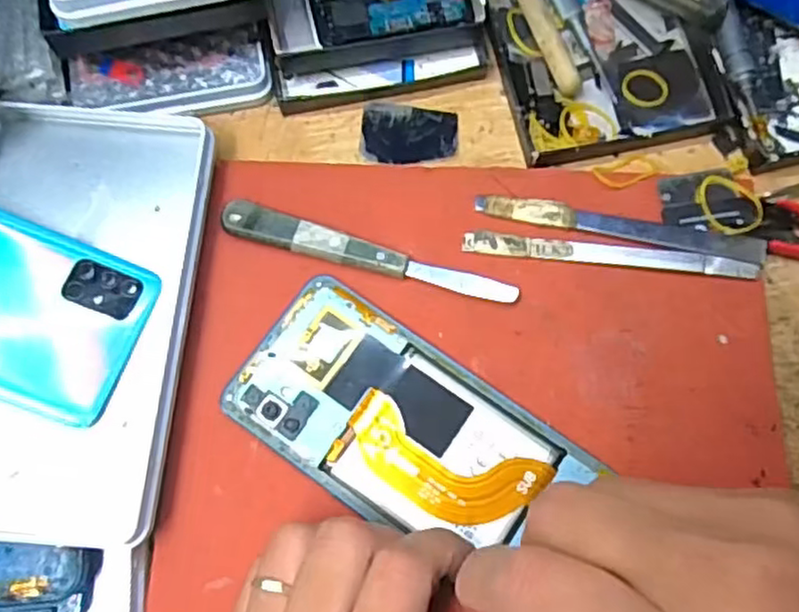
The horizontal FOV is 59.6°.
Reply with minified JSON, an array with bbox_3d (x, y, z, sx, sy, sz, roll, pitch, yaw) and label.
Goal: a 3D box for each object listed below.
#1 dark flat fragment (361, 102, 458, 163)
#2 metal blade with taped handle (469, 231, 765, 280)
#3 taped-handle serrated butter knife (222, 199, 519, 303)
[{"bbox_3d":[0.005,-0.082,0.333,0.045,0.004,0.030,4,75,0],"label":"dark flat fragment"},{"bbox_3d":[0.093,-0.023,0.309,0.128,0.005,0.010,6,75,1],"label":"metal blade with taped handle"},{"bbox_3d":[-0.013,-0.021,0.306,0.130,0.009,0.015,17,76,4],"label":"taped-handle serrated butter knife"}]

